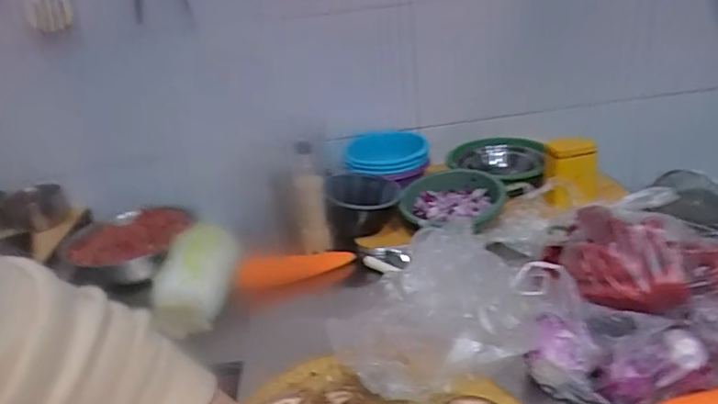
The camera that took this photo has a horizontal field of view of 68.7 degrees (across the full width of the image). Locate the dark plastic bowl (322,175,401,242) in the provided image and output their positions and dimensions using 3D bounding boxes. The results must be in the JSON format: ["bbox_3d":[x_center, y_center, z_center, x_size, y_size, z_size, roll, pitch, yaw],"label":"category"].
[{"bbox_3d":[0.009,0.007,1.102,0.153,0.099,0.134,-3,25,8],"label":"dark plastic bowl"}]

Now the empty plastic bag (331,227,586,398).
[{"bbox_3d":[0.098,0.131,0.654,0.258,0.106,0.231,14,31,38],"label":"empty plastic bag"}]

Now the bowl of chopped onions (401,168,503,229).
[{"bbox_3d":[0.185,-0.002,1.049,0.212,0.055,0.193,-10,24,-7],"label":"bowl of chopped onions"}]

